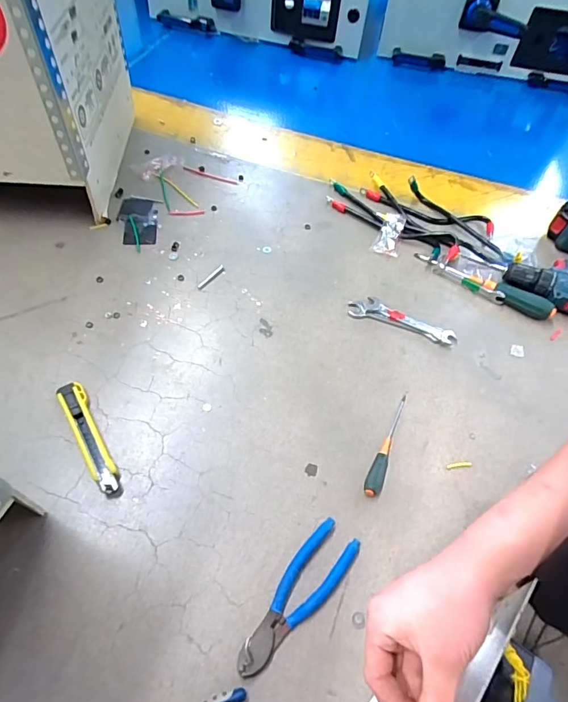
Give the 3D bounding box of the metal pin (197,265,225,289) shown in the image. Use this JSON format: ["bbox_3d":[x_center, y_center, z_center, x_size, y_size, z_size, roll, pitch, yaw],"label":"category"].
[{"bbox_3d":[-0.115,-0.117,0.699,0.010,0.005,0.057,37,61,19],"label":"metal pin"}]

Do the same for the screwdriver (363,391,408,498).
[{"bbox_3d":[0.131,0.112,0.558,0.019,0.016,0.151,22,57,10],"label":"screwdriver"}]

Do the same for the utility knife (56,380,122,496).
[{"bbox_3d":[-0.236,0.104,0.534,0.029,0.017,0.158,-26,62,-20],"label":"utility knife"}]

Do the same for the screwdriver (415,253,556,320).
[{"bbox_3d":[0.320,-0.111,0.713,0.226,0.025,0.031,32,59,16],"label":"screwdriver"}]

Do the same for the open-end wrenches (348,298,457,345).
[{"bbox_3d":[0.178,-0.047,0.664,0.161,0.007,0.037,20,57,9],"label":"open-end wrenches"}]

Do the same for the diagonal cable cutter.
[{"bbox_3d":[0.013,0.252,0.455,0.049,0.013,0.163,38,61,20],"label":"diagonal cable cutter"}]

